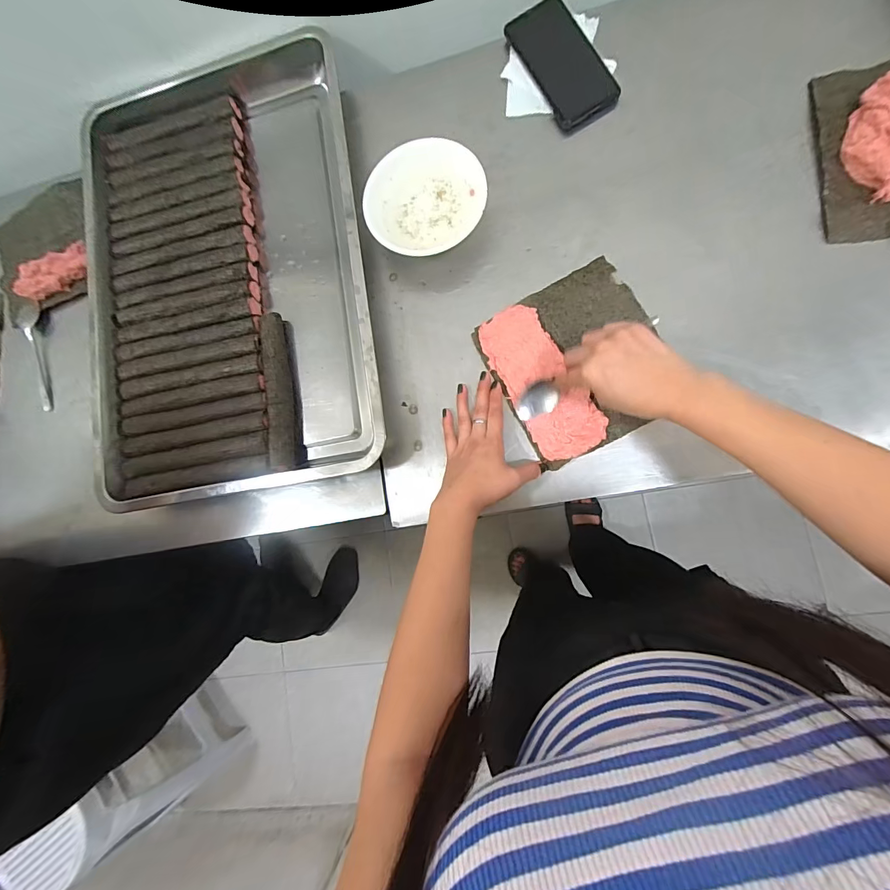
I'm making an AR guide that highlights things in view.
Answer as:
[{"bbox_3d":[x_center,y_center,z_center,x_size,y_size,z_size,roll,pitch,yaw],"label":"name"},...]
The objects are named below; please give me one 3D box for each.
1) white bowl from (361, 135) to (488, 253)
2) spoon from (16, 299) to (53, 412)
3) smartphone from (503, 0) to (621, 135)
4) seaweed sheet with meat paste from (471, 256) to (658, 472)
[{"bbox_3d":[-0.023,-0.294,0.505,0.147,0.043,0.139,-39,82,3],"label":"white bowl"},{"bbox_3d":[-0.591,-0.137,0.595,0.030,0.019,0.180,-26,82,4],"label":"spoon"},{"bbox_3d":[0.146,-0.470,0.502,0.076,0.016,0.162,-28,82,4],"label":"smartphone"},{"bbox_3d":[0.152,-0.096,0.471,0.176,0.015,0.193,-28,82,4],"label":"seaweed sheet with meat paste"}]

